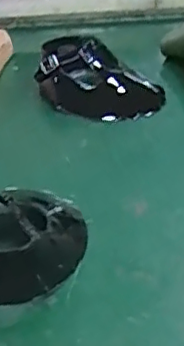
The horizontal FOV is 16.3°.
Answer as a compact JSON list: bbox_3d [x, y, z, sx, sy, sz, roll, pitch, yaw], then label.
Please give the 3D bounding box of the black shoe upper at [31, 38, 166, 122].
[{"bbox_3d":[0.003,-0.118,0.820,0.166,0.066,0.095,21,40,38],"label":"black shoe upper"}]

